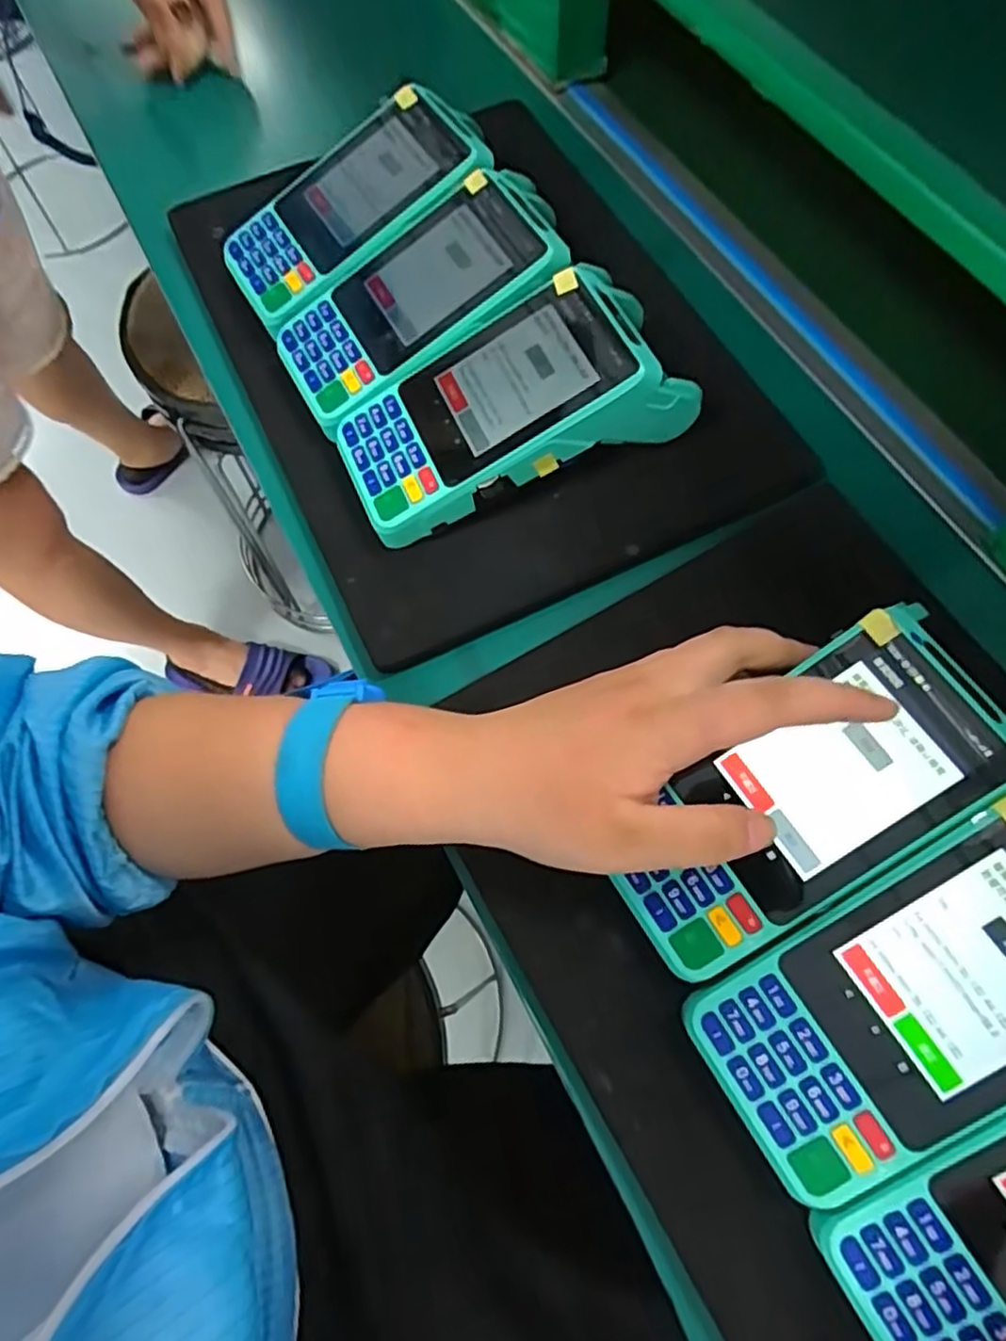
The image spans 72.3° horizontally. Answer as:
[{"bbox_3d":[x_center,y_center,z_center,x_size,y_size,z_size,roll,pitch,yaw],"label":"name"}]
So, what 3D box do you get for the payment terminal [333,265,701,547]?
[{"bbox_3d":[0.003,-0.131,0.331,0.164,0.050,0.079,-26,69,-7],"label":"payment terminal"}]

